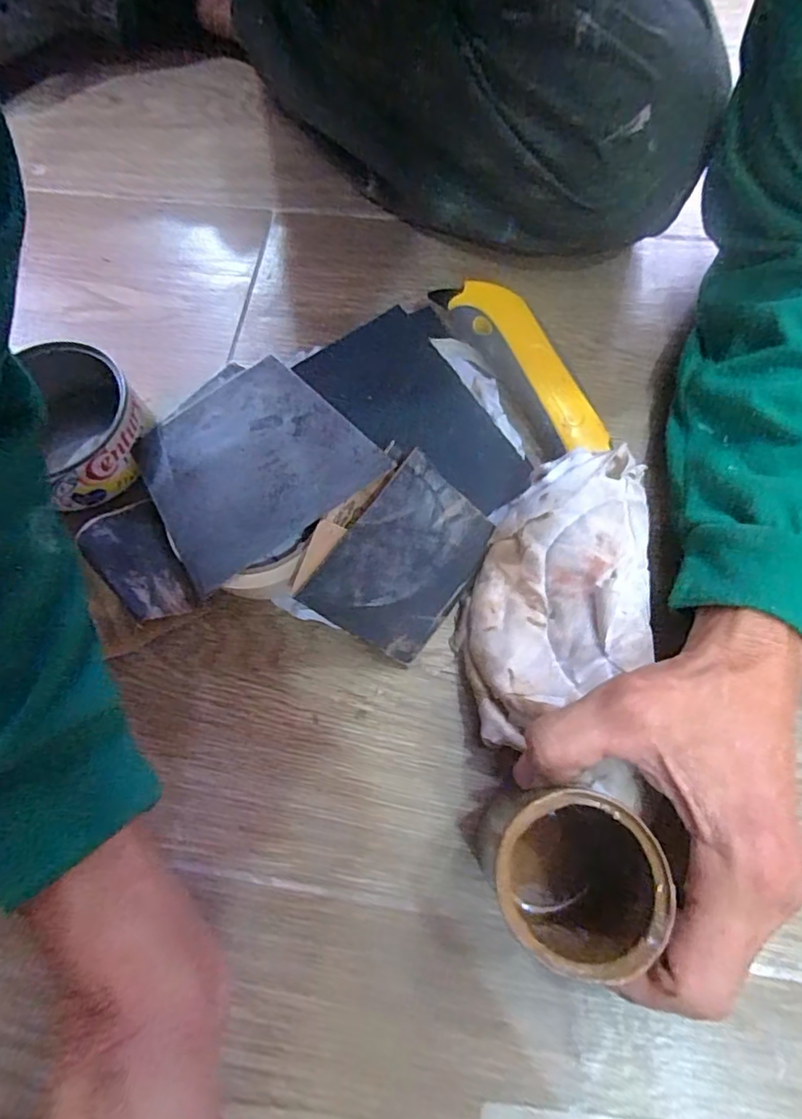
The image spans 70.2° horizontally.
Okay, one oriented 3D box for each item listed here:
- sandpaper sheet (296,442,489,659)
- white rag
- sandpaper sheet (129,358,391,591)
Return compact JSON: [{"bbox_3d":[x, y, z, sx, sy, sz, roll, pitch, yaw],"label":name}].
[{"bbox_3d":[0.002,0.000,0.279,0.067,0.006,0.089,40,76,-24],"label":"sandpaper sheet"},{"bbox_3d":[0.075,0.017,0.272,0.088,0.047,0.135,4,71,3],"label":"white rag"},{"bbox_3d":[-0.078,-0.051,0.293,0.107,0.004,0.097,-35,72,-2],"label":"sandpaper sheet"}]

